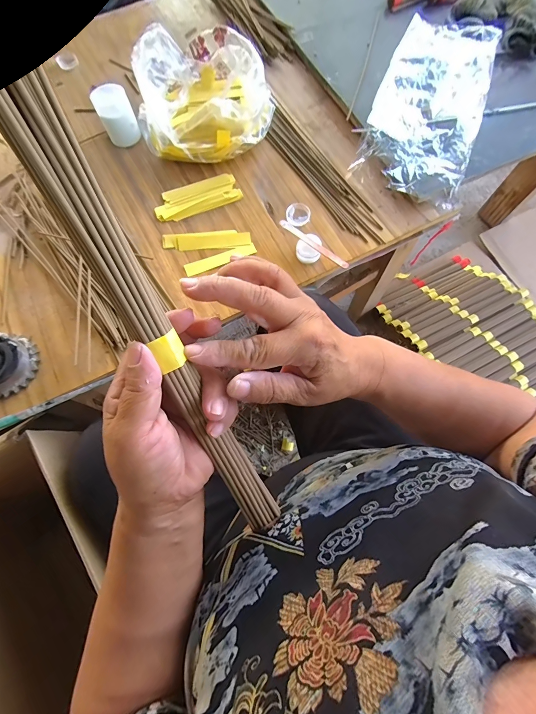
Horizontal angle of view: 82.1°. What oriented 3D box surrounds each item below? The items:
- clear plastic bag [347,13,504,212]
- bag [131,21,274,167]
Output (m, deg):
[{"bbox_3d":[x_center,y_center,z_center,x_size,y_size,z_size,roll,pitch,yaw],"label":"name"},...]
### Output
[{"bbox_3d":[0.281,-0.437,0.531,0.181,0.046,0.386,21,74,7],"label":"clear plastic bag"},{"bbox_3d":[-0.107,-0.439,0.519,0.221,0.085,0.225,-9,73,-2],"label":"bag"}]

